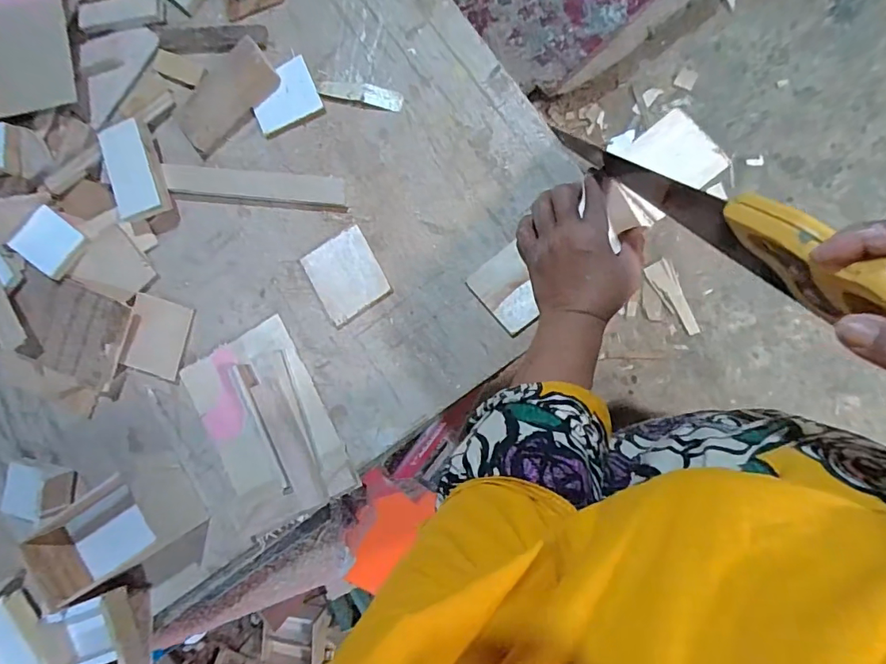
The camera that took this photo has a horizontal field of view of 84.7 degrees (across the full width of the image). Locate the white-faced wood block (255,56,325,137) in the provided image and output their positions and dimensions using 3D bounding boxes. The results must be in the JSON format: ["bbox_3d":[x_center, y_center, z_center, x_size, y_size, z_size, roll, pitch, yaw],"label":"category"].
[{"bbox_3d":[-0.172,-0.251,0.524,0.073,0.008,0.061,-24,85,11],"label":"white-faced wood block"}]

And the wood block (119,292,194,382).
[{"bbox_3d":[-0.328,0.007,0.556,0.069,0.012,0.086,15,93,12],"label":"wood block"}]

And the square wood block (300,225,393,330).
[{"bbox_3d":[-0.103,-0.058,0.516,0.074,0.006,0.085,-30,83,10],"label":"square wood block"}]

